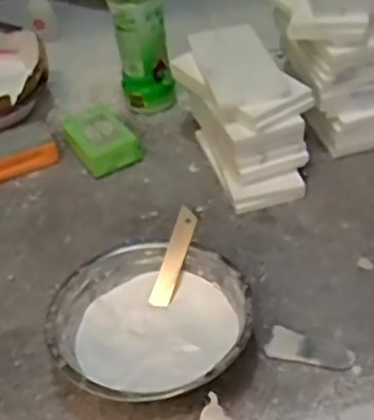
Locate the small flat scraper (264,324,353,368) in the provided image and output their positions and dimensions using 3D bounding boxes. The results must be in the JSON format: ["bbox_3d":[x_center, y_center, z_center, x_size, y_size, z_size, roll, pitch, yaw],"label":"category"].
[{"bbox_3d":[0.101,0.114,0.578,0.069,0.006,0.027,10,45,21],"label":"small flat scraper"}]

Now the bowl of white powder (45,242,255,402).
[{"bbox_3d":[-0.027,0.097,0.573,0.158,0.050,0.156,-5,41,4],"label":"bowl of white powder"}]

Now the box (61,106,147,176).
[{"bbox_3d":[-0.104,-0.083,0.821,0.064,0.031,0.115,-28,44,-20],"label":"box"}]

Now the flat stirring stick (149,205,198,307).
[{"bbox_3d":[-0.011,0.042,0.619,0.019,0.088,0.005,18,-3,14],"label":"flat stirring stick"}]

